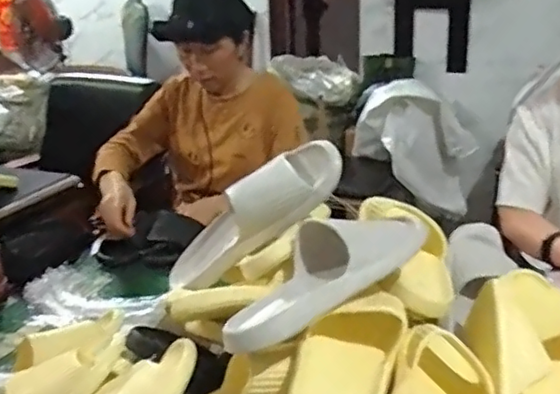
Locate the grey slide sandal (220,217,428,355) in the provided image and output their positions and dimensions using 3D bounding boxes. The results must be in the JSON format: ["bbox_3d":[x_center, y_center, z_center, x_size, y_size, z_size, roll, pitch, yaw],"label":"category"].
[{"bbox_3d":[0.046,0.082,0.675,0.271,0.083,0.122,-30,23,-30],"label":"grey slide sandal"}]

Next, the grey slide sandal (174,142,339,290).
[{"bbox_3d":[-0.046,0.022,0.820,0.288,0.076,0.087,-40,19,10],"label":"grey slide sandal"}]

